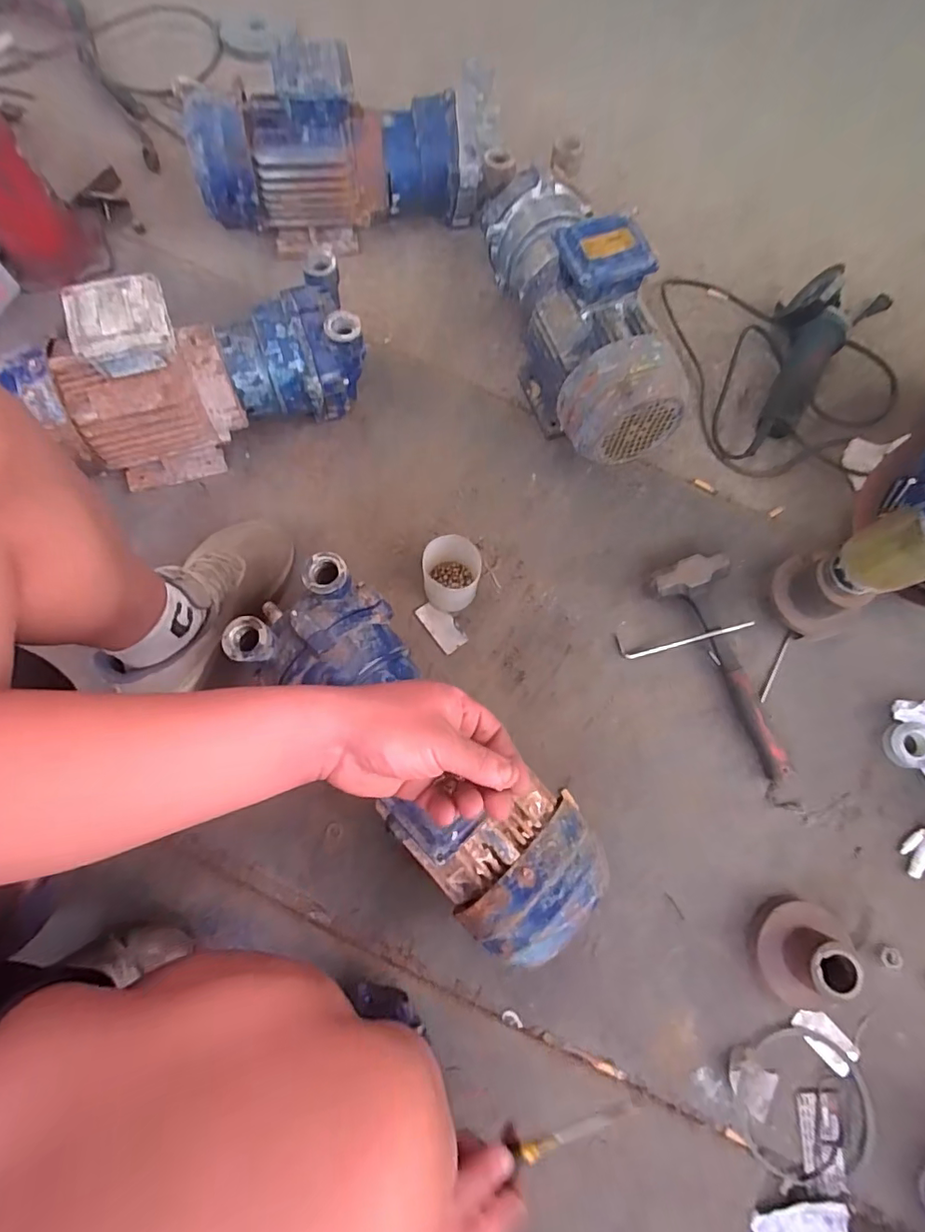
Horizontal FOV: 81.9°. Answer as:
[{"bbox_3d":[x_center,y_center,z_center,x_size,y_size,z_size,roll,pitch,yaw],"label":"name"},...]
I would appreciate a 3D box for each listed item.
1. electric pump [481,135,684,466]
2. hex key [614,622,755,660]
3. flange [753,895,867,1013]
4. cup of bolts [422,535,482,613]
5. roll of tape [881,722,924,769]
[{"bbox_3d":[0.159,-0.440,0.760,0.155,0.221,0.430,-15,76,-6],"label":"electric pump"},{"bbox_3d":[0.311,0.026,0.749,0.184,0.010,0.034,-13,76,8],"label":"hex key"},{"bbox_3d":[0.413,0.398,0.625,0.102,0.080,0.107,33,77,7],"label":"flange"},{"bbox_3d":[-0.019,-0.054,0.730,0.069,0.087,0.078,-6,75,-4],"label":"cup of bolts"},{"bbox_3d":[0.617,0.178,0.732,0.066,0.021,0.059,-3,75,-3],"label":"roll of tape"}]

